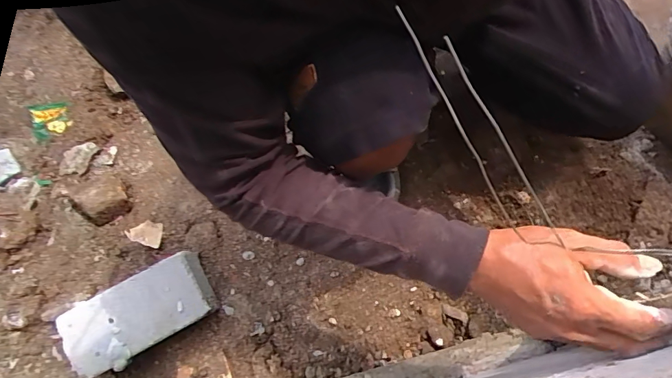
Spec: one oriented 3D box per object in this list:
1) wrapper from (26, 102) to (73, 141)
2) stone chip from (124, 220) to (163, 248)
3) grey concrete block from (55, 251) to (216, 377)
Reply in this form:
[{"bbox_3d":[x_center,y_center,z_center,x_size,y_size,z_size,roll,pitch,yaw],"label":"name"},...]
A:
[{"bbox_3d":[-0.545,-0.130,0.791,0.077,0.037,0.059,-19,64,-8],"label":"wrapper"},{"bbox_3d":[-0.315,0.073,0.696,0.064,0.018,0.041,16,65,9],"label":"stone chip"},{"bbox_3d":[-0.291,0.179,0.604,0.213,0.069,0.114,-25,65,-11],"label":"grey concrete block"}]

